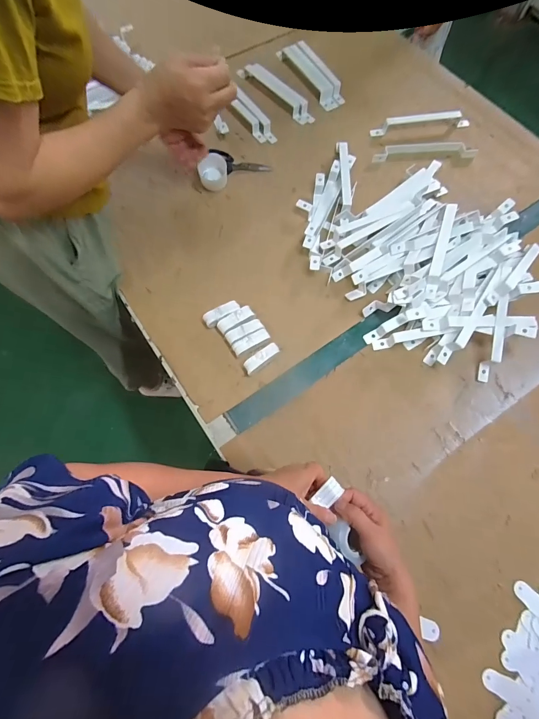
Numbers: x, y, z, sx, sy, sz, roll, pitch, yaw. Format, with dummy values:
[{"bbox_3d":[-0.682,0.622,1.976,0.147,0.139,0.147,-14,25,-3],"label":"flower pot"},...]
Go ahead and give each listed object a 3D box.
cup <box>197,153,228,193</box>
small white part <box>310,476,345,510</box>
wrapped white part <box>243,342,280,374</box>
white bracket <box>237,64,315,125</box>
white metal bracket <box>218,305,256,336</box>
[{"bbox_3d":[-0.132,-0.439,0.796,0.062,0.055,0.059,0,71,-1],"label":"cup"},{"bbox_3d":[0.077,0.173,0.436,0.022,0.007,0.038,43,77,13],"label":"small white part"},{"bbox_3d":[-0.015,-0.001,0.662,0.076,0.032,0.025,-36,76,-13],"label":"wrapped white part"},{"bbox_3d":[0.022,-0.724,0.913,0.056,0.033,0.253,-41,76,-12],"label":"white bracket"},{"bbox_3d":[-0.065,-0.075,0.686,0.078,0.034,0.031,-32,75,-11],"label":"white metal bracket"}]

